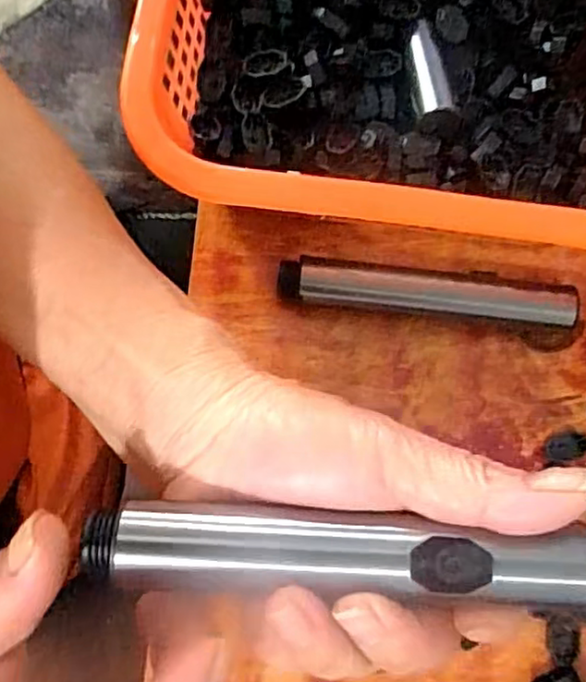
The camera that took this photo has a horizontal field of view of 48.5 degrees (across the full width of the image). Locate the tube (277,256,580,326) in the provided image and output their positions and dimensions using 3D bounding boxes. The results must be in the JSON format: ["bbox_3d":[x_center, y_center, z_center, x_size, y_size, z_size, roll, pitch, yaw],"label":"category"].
[{"bbox_3d":[0.068,-0.024,0.338,0.149,0.023,0.022,5,78,1],"label":"tube"}]

